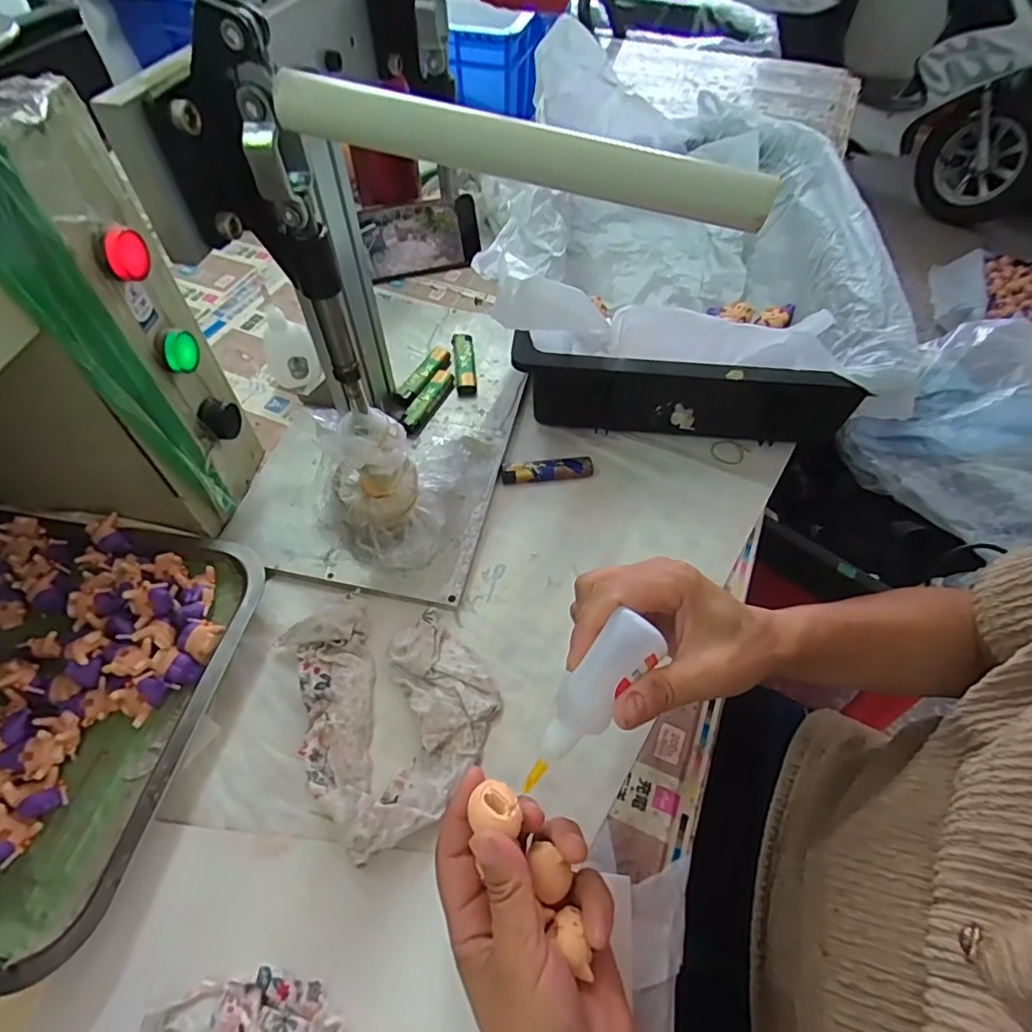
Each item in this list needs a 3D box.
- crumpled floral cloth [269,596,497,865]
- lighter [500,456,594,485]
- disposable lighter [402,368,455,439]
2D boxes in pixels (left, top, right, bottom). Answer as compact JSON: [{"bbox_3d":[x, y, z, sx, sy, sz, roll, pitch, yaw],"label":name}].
[{"bbox_3d":[-0.086,0.116,0.367,0.124,0.035,0.152,-34,64,-25],"label":"crumpled floral cloth"},{"bbox_3d":[0.027,-0.042,0.496,0.080,0.012,0.019,-3,56,-7],"label":"lighter"},{"bbox_3d":[-0.083,-0.110,0.533,0.020,0.013,0.081,23,56,10],"label":"disposable lighter"}]

